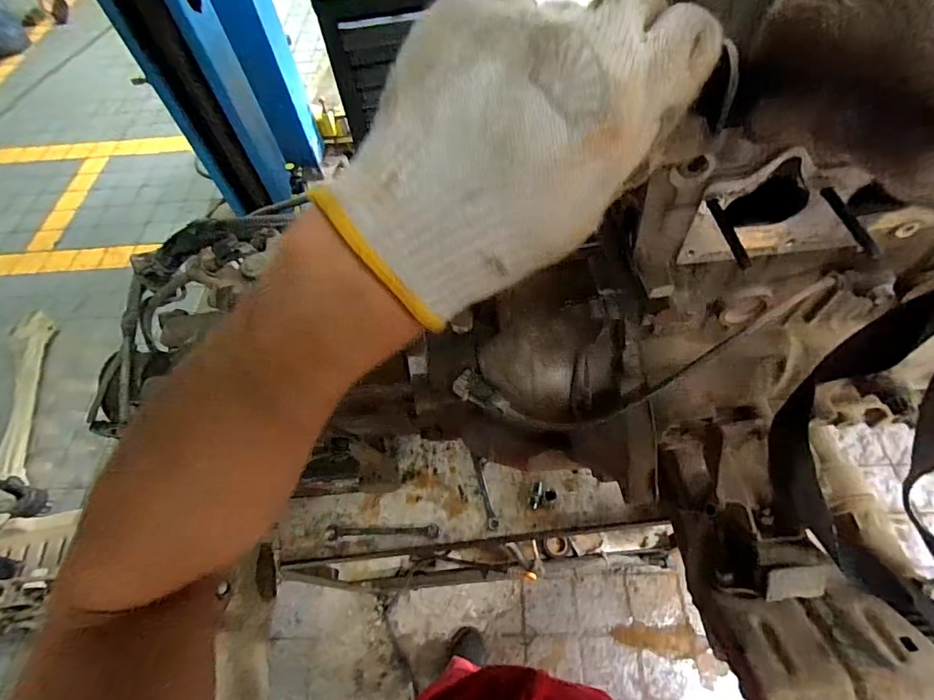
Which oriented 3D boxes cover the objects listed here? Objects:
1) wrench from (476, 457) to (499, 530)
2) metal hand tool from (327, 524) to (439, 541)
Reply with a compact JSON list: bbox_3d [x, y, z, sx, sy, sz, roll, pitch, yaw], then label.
[{"bbox_3d":[0.031,0.217,0.697,0.016,0.012,0.107,-11,56,-2],"label":"wrench"},{"bbox_3d":[-0.124,0.269,0.678,0.163,0.012,0.018,-1,58,4],"label":"metal hand tool"}]

